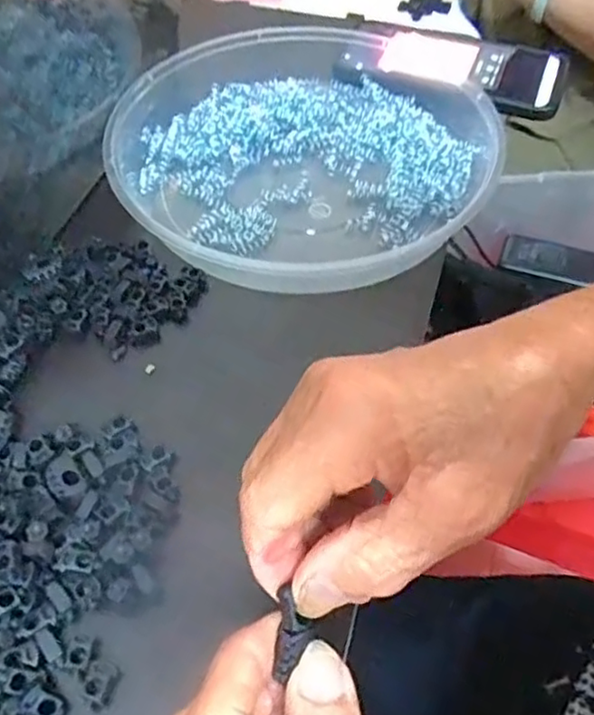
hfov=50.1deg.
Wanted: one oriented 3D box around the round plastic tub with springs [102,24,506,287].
[{"bbox_3d":[0.006,-0.138,0.405,0.229,0.034,0.223,2,56,-2],"label":"round plastic tub with springs"}]

